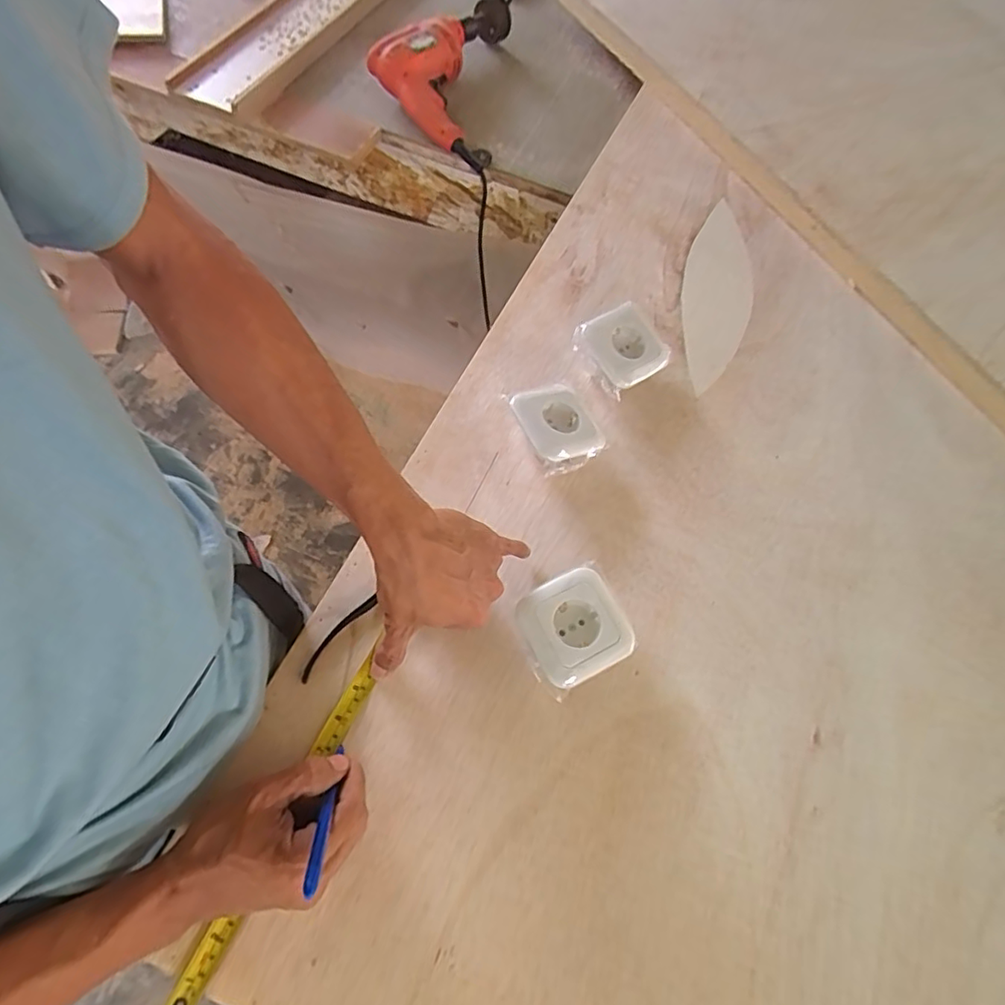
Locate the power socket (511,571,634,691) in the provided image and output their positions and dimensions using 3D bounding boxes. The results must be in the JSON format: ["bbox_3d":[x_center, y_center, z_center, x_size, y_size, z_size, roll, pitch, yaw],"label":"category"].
[{"bbox_3d":[0.059,0.107,0.485,0.081,0.046,0.081,-24,67,-14],"label":"power socket"}]

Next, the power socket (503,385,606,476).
[{"bbox_3d":[0.055,-0.072,0.573,0.075,0.042,0.087,-23,67,-14],"label":"power socket"}]

